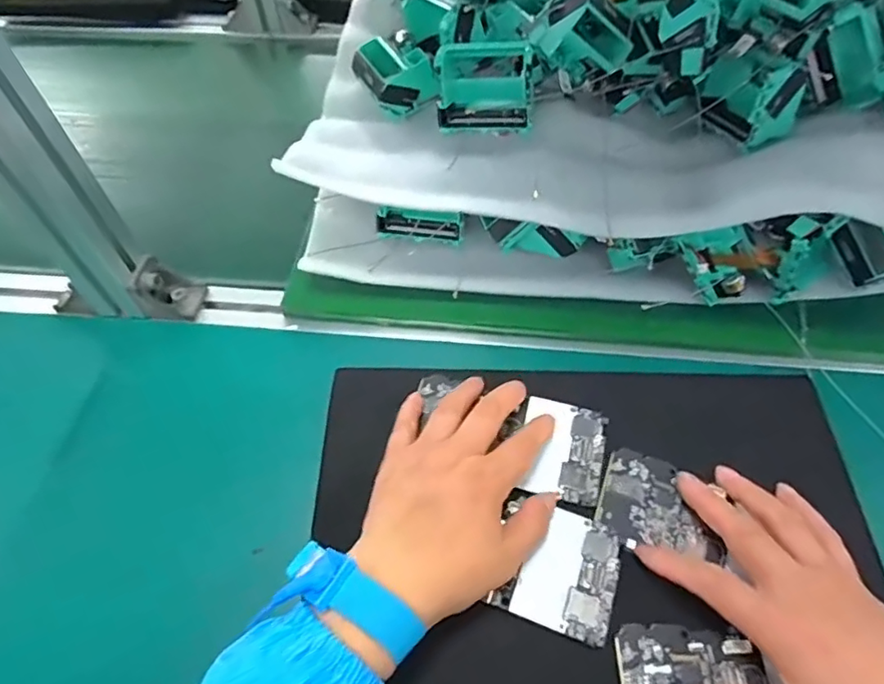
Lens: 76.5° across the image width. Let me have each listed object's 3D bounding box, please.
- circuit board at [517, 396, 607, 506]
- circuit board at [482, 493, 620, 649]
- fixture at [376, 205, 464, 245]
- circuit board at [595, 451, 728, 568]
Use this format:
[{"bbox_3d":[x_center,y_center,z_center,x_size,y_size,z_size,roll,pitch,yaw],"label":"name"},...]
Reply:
[{"bbox_3d":[0.080,0.070,0.372,0.052,0.006,0.069,12,57,8],"label":"circuit board"},{"bbox_3d":[0.068,0.131,0.330,0.067,0.006,0.068,15,57,10],"label":"circuit board"},{"bbox_3d":[-0.018,-0.094,0.455,0.068,0.027,0.019,5,56,4],"label":"fixture"},{"bbox_3d":[0.139,0.103,0.353,0.074,0.006,0.061,19,58,13],"label":"circuit board"}]

